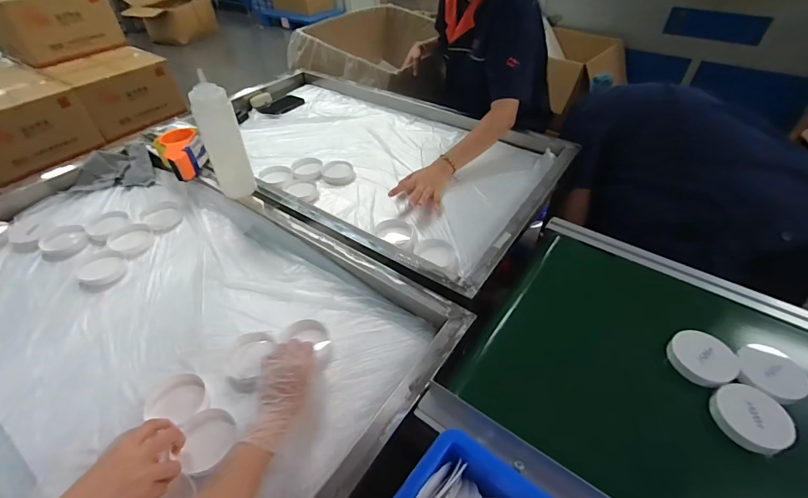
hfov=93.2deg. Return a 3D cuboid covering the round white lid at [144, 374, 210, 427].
[{"bbox_3d":[-0.312,0.206,0.530,0.081,0.018,0.066,3,45,5],"label":"round white lid"}]

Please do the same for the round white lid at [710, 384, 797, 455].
[{"bbox_3d":[0.414,0.200,0.454,0.068,0.020,0.068,0,44,0],"label":"round white lid"}]

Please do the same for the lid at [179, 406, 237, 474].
[{"bbox_3d":[-0.253,0.241,0.490,0.070,0.012,0.067,-1,45,1],"label":"lid"}]

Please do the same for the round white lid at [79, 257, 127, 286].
[{"bbox_3d":[-0.558,0.040,0.711,0.075,0.007,0.065,-4,45,-2],"label":"round white lid"}]

